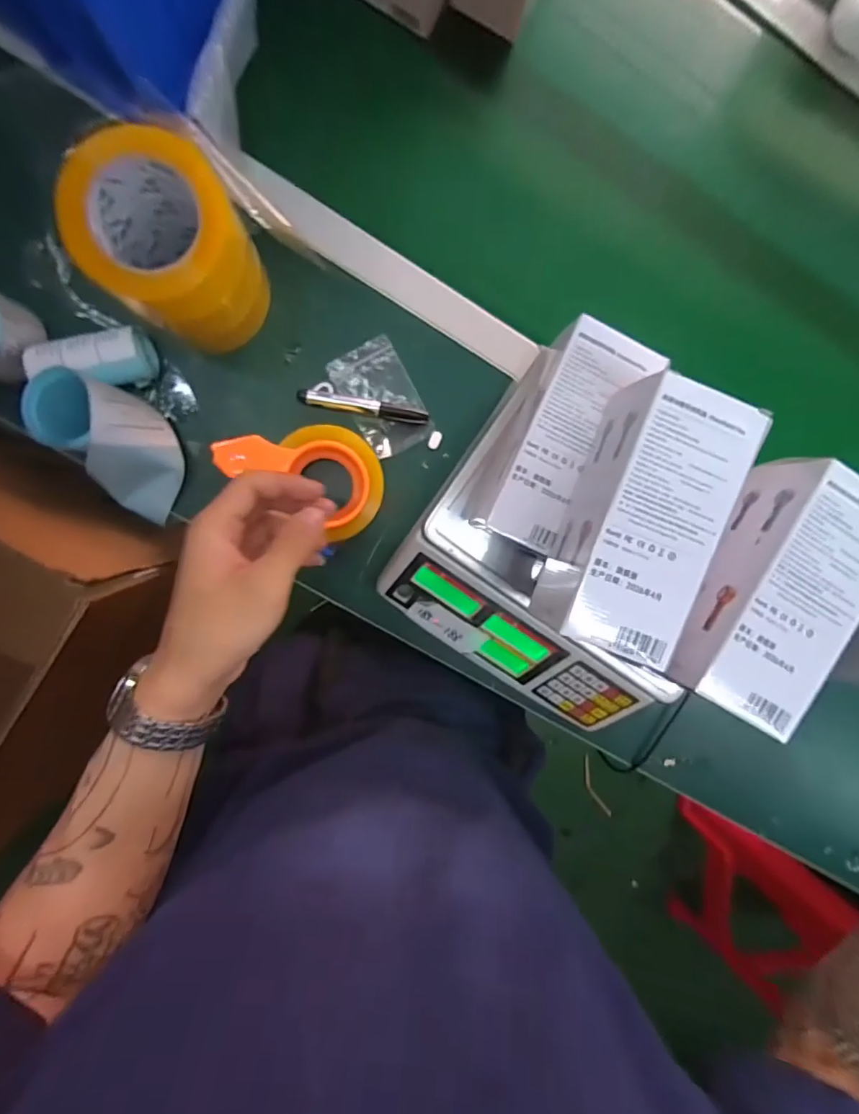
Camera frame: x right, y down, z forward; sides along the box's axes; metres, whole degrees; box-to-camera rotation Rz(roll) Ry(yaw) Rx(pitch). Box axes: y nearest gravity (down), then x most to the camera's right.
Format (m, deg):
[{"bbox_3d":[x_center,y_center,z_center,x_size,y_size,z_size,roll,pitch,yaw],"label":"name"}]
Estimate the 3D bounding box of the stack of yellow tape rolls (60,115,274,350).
[{"bbox_3d":[-0.210,-0.249,0.433,0.111,0.145,0.109,34,90,-7],"label":"stack of yellow tape rolls"}]

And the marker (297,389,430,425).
[{"bbox_3d":[-0.066,-0.152,0.519,0.129,0.013,0.017,8,93,-6],"label":"marker"}]

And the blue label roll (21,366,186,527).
[{"bbox_3d":[-0.286,-0.101,0.473,0.085,0.089,0.128,-29,96,-3],"label":"blue label roll"}]

